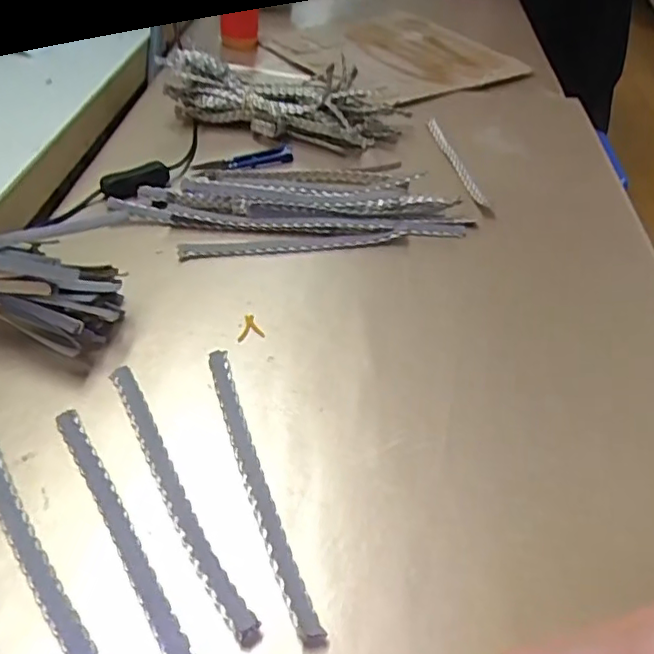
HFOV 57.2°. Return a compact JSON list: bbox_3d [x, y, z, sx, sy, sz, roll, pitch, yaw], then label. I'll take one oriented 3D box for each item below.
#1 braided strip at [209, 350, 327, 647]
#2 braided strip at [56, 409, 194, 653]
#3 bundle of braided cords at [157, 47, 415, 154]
[{"bbox_3d":[-0.041,0.084,0.341,0.014,0.007,0.189,-13,47,-18],"label":"braided strip"},{"bbox_3d":[-0.103,0.112,0.311,0.014,0.005,0.191,-24,52,-27],"label":"braided strip"},{"bbox_3d":[-0.046,-0.244,0.642,0.250,0.062,0.099,8,44,2],"label":"bundle of braided cords"}]

